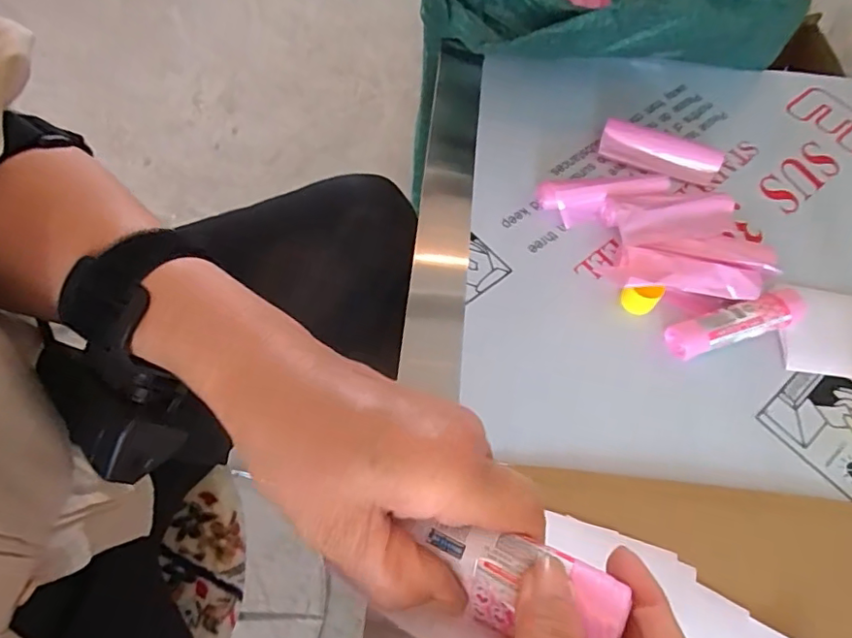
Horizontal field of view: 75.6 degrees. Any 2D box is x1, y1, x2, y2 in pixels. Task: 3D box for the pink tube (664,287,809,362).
[{"bbox_3d":[0.264,0.005,0.464,0.122,0.025,0.029,-14,63,-11],"label":"pink tube"}]

